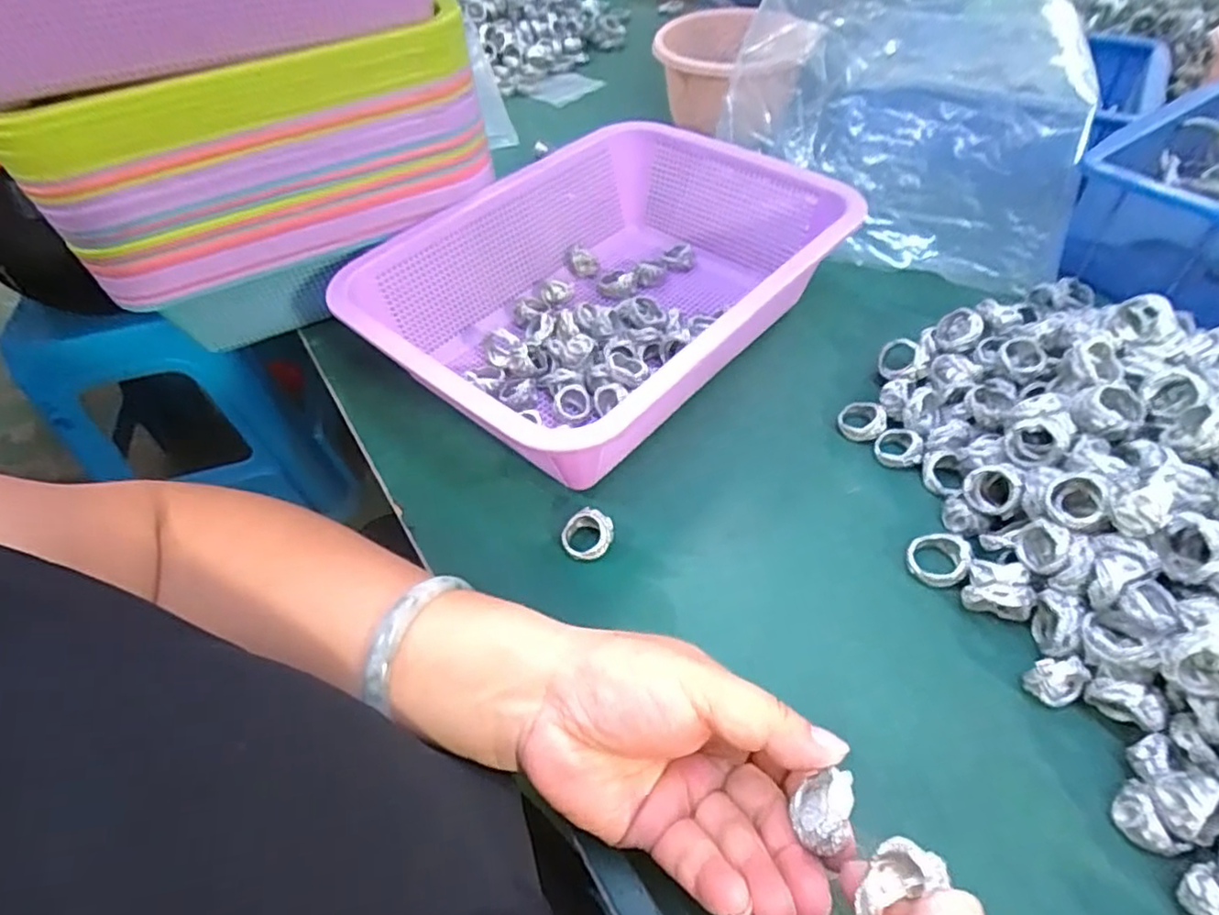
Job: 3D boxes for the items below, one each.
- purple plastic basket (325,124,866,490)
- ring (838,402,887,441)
[{"bbox_3d":[0.003,-0.109,0.432,0.219,0.086,0.296,33,60,28],"label":"purple plastic basket"},{"bbox_3d":[0.154,-0.023,0.393,0.029,0.008,0.026,1,65,34],"label":"ring"}]

